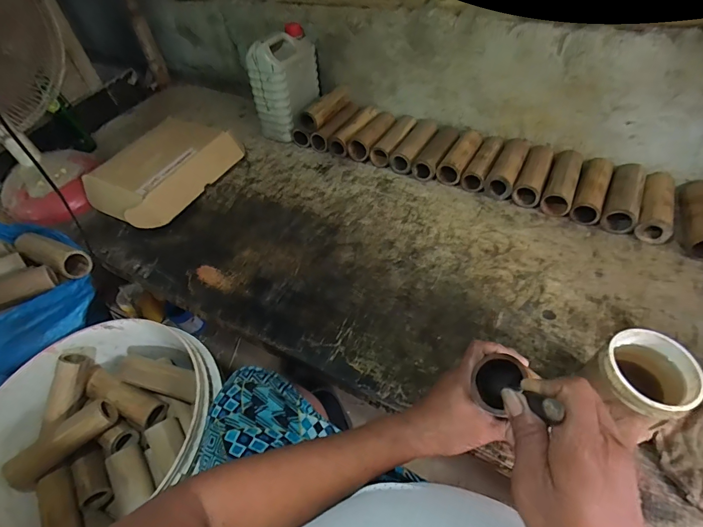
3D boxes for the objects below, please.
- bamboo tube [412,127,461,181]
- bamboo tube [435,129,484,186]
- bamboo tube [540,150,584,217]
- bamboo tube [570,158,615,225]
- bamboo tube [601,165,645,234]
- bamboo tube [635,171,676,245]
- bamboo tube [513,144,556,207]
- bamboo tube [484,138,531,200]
[{"bbox_3d":[0.210,-0.269,0.907,0.056,0.048,0.197,20,53,22],"label":"bamboo tube"},{"bbox_3d":[0.257,-0.249,0.884,0.054,0.055,0.172,22,54,23],"label":"bamboo tube"},{"bbox_3d":[0.448,-0.175,0.809,0.056,0.057,0.179,19,53,22],"label":"bamboo tube"},{"bbox_3d":[0.499,-0.152,0.791,0.055,0.048,0.181,20,53,22],"label":"bamboo tube"},{"bbox_3d":[0.550,-0.135,0.768,0.057,0.053,0.177,23,54,24],"label":"bamboo tube"},{"bbox_3d":[0.598,-0.116,0.751,0.055,0.052,0.180,20,53,22],"label":"bamboo tube"},{"bbox_3d":[0.399,-0.196,0.830,0.051,0.051,0.180,19,53,22],"label":"bamboo tube"},{"bbox_3d":[0.350,-0.216,0.849,0.055,0.052,0.182,20,53,22],"label":"bamboo tube"}]

